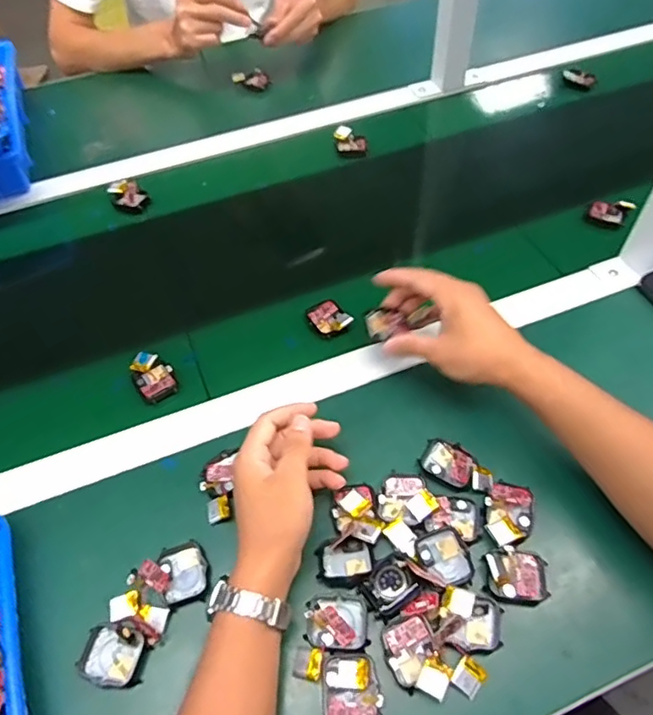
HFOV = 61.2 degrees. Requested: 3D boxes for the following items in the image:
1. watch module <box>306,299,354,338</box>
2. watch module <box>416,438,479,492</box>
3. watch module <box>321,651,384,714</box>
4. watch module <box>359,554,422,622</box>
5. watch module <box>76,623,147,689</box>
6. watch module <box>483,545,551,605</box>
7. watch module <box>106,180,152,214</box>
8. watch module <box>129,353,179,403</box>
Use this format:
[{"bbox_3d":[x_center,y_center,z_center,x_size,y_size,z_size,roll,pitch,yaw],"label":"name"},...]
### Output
[{"bbox_3d":[0.003,-0.043,0.589,0.038,0.015,0.047,-29,58,-17],"label":"watch module"},{"bbox_3d":[0.107,0.092,0.486,0.046,0.006,0.039,26,60,19],"label":"watch module"},{"bbox_3d":[0.017,0.233,0.387,0.040,0.012,0.047,-5,55,-1],"label":"watch module"},{"bbox_3d":[0.050,0.176,0.425,0.040,0.007,0.036,-33,60,-19],"label":"watch module"},{"bbox_3d":[-0.158,0.220,0.409,0.045,0.015,0.039,8,56,9],"label":"watch module"},{"bbox_3d":[0.149,0.169,0.428,0.046,0.017,0.040,-6,55,-1],"label":"watch module"},{"bbox_3d":[-0.261,-0.214,0.730,0.045,0.022,0.051,-23,57,-13],"label":"watch module"},{"bbox_3d":[-0.175,0.018,0.556,0.035,0.013,0.057,-30,59,-17],"label":"watch module"}]

